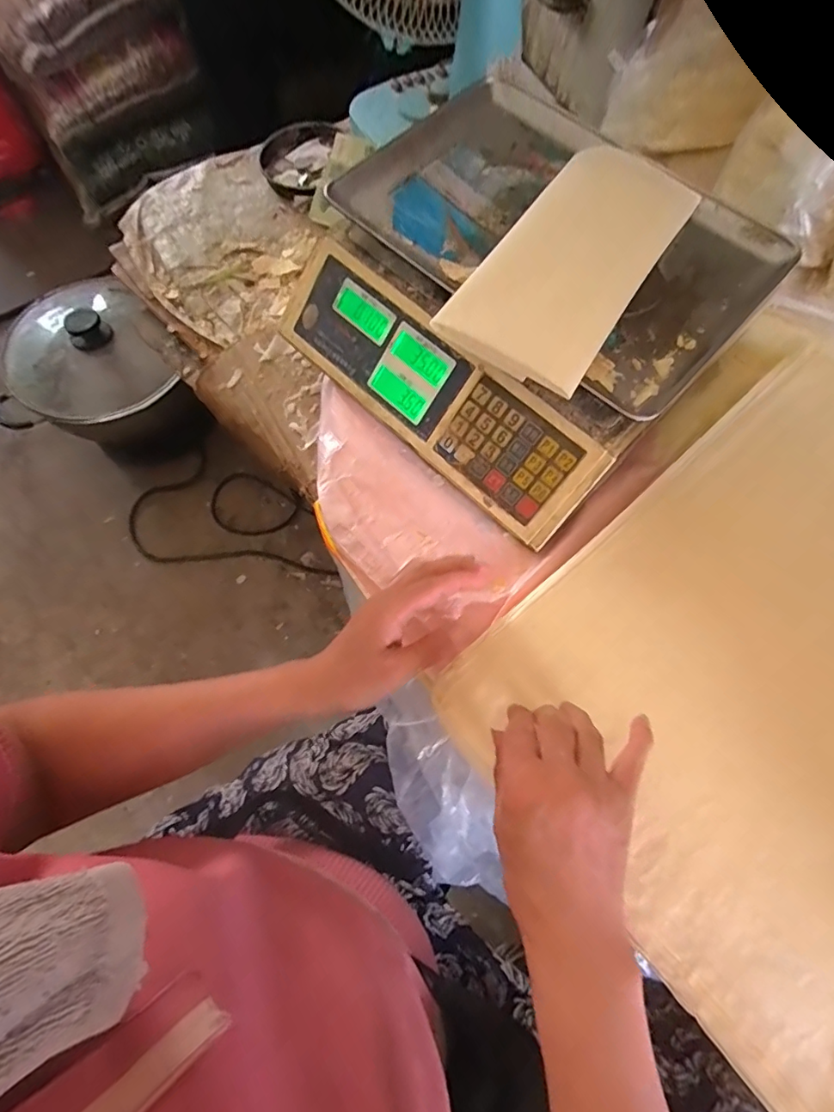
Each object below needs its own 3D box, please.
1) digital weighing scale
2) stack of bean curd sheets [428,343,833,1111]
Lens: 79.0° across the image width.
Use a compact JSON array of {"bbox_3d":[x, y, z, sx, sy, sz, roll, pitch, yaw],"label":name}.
[{"bbox_3d":[0.089,-0.233,0.453,0.320,0.116,0.320,41,74,16],"label":"digital weighing scale"},{"bbox_3d":[0.294,0.064,0.371,0.480,0.026,0.332,-40,72,-14],"label":"stack of bean curd sheets"}]

